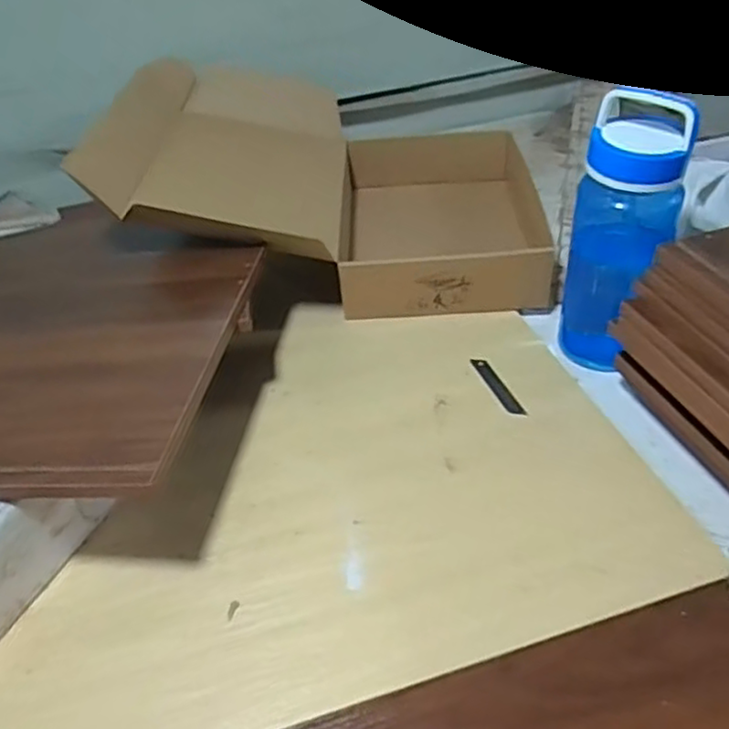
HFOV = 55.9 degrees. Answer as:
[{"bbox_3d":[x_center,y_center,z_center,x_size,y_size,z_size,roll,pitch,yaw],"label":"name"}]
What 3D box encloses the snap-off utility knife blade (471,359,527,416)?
[{"bbox_3d":[0.146,0.024,0.754,0.017,0.004,0.097,-17,42,-11],"label":"snap-off utility knife blade"}]

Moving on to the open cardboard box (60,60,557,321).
[{"bbox_3d":[-0.030,-0.270,0.959,0.538,0.181,0.455,-4,41,4],"label":"open cardboard box"}]

